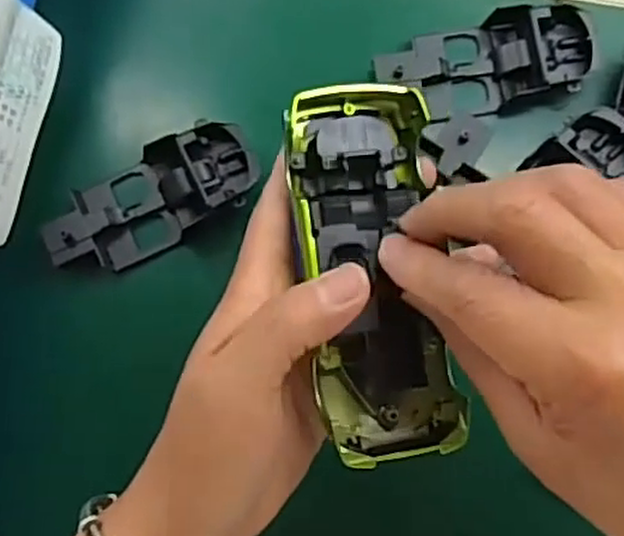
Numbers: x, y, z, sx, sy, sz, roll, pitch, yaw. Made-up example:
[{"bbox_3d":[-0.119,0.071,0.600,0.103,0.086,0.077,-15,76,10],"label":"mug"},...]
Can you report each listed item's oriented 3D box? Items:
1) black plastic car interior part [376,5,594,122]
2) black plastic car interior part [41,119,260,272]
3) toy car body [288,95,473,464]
[{"bbox_3d":[0.081,-0.095,0.355,0.097,0.029,0.044,-12,81,0],"label":"black plastic car interior part"},{"bbox_3d":[-0.074,-0.032,0.344,0.099,0.020,0.042,-30,82,-3],"label":"black plastic car interior part"},{"bbox_3d":[0.023,0.000,0.269,0.049,0.032,0.134,-8,88,0],"label":"toy car body"}]

